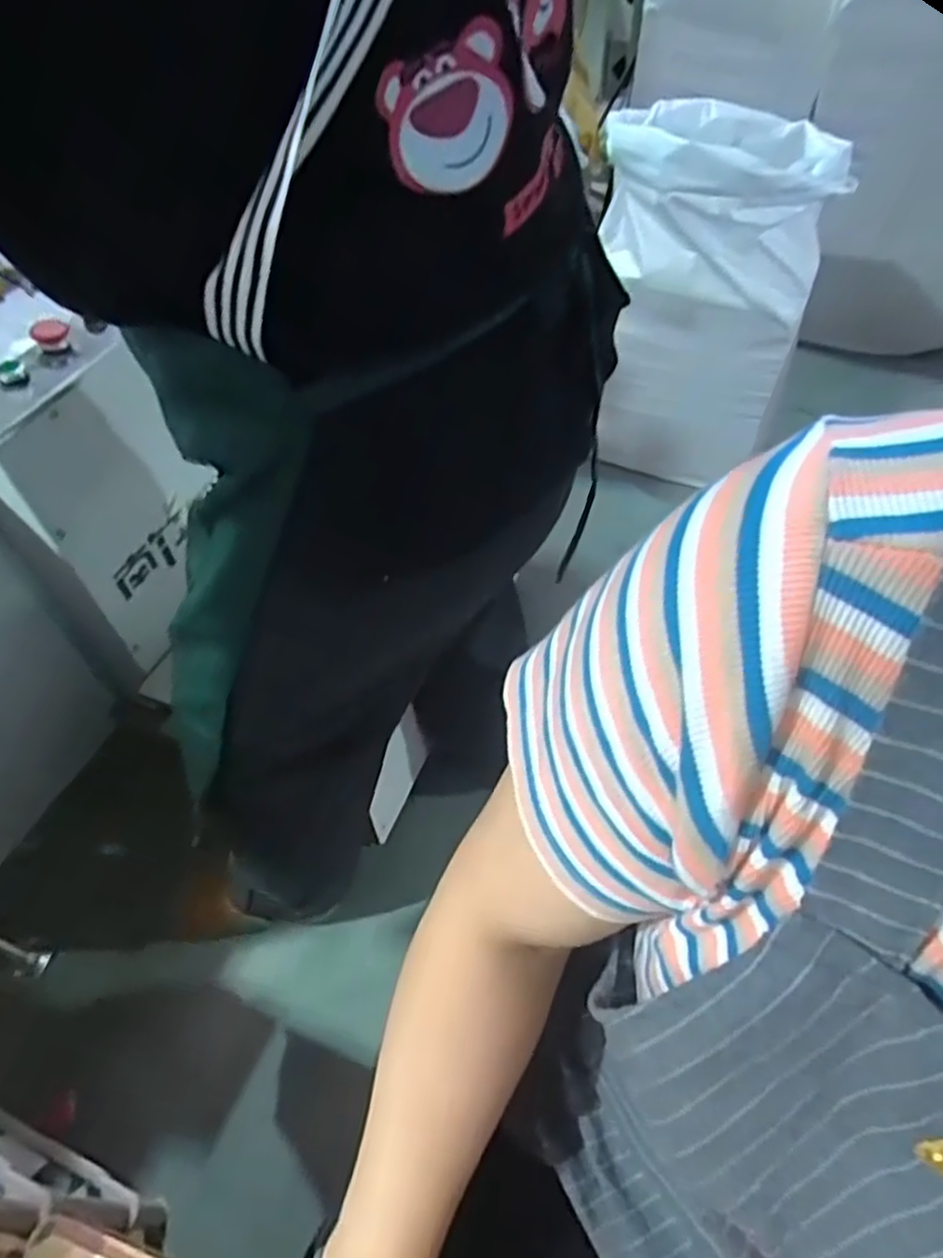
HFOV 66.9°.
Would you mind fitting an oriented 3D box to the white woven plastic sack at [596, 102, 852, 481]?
[{"bbox_3d":[0.419,-0.579,1.319,0.322,0.597,0.231,-9,51,-4],"label":"white woven plastic sack"}]

